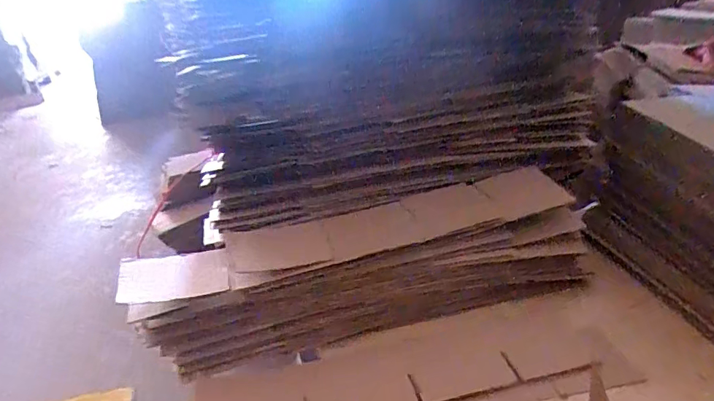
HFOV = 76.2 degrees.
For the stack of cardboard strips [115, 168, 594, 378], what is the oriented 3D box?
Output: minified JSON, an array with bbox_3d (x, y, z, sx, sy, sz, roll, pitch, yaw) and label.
[{"bbox_3d":[0.023,0.092,0.667,0.620,0.150,0.156,-11,26,-12],"label":"stack of cardboard strips"}]

